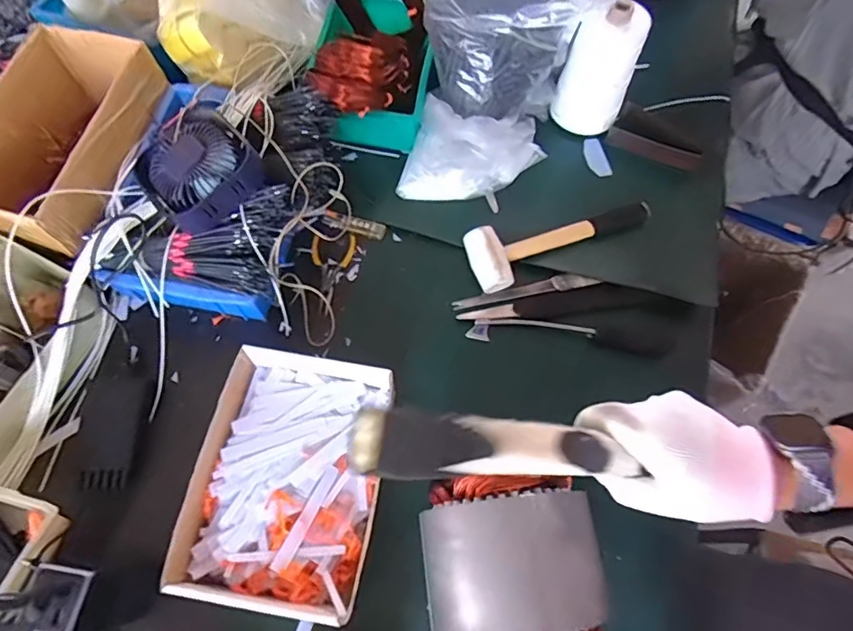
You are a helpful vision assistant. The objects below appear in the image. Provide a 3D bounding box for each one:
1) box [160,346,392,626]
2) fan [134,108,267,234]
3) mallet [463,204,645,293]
[{"bbox_3d":[-0.140,0.161,0.546,0.179,0.075,0.248,10,67,1],"label":"box"},{"bbox_3d":[-0.251,-0.161,0.573,0.124,0.050,0.124,-1,78,6],"label":"fan"},{"bbox_3d":[0.181,-0.109,0.690,0.265,0.052,0.084,-21,69,-11],"label":"mallet"}]

